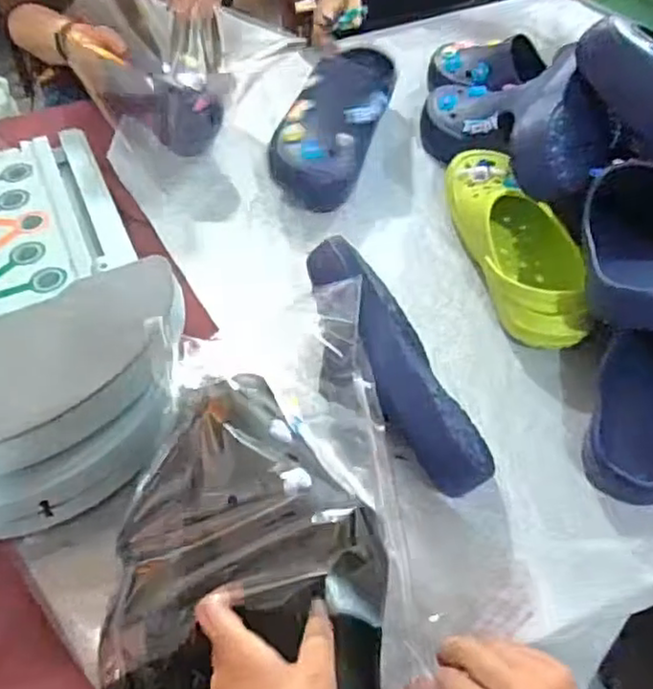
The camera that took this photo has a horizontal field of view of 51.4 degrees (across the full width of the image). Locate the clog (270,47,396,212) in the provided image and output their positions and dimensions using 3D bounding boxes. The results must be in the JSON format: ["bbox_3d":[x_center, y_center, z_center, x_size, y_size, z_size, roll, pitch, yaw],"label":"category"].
[{"bbox_3d":[0.013,-0.287,0.887,0.112,0.115,0.274,11,51,12],"label":"clog"}]

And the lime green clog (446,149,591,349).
[{"bbox_3d":[0.203,-0.125,0.744,0.083,0.107,0.278,-10,49,-5],"label":"lime green clog"}]

